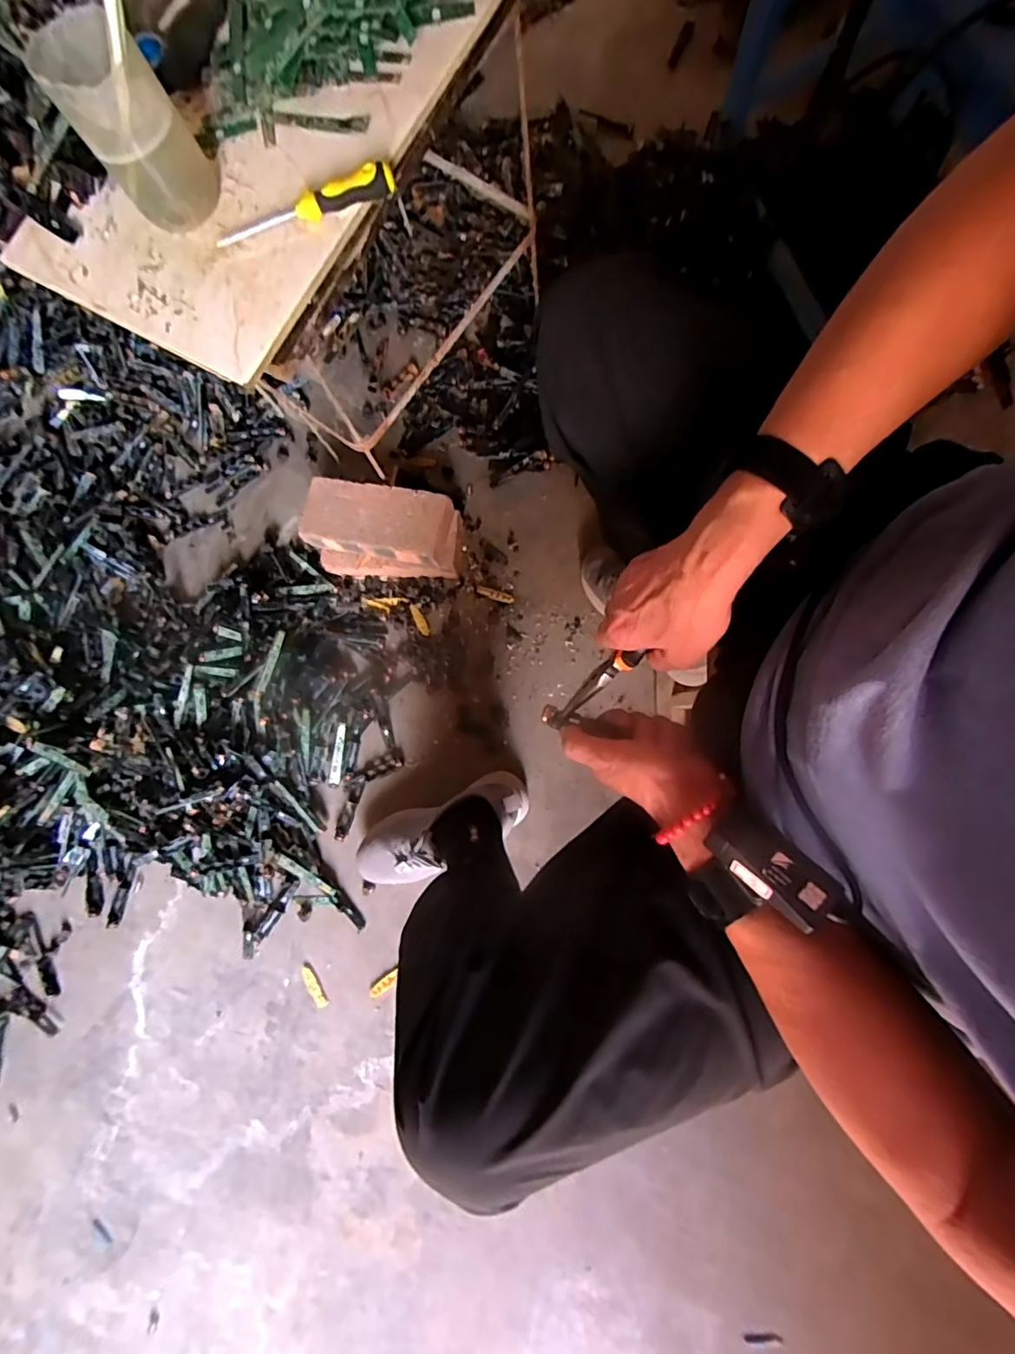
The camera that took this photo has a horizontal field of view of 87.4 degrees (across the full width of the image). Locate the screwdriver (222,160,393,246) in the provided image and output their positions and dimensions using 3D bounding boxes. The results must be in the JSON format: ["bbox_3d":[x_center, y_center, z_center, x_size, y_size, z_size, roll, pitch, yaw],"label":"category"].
[{"bbox_3d":[-0.177,-0.411,0.460,0.160,0.032,0.019,-14,80,4],"label":"screwdriver"}]

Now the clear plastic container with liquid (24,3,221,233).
[{"bbox_3d":[-0.301,-0.443,0.431,0.075,0.108,0.074,-31,79,1],"label":"clear plastic container with liquid"}]

